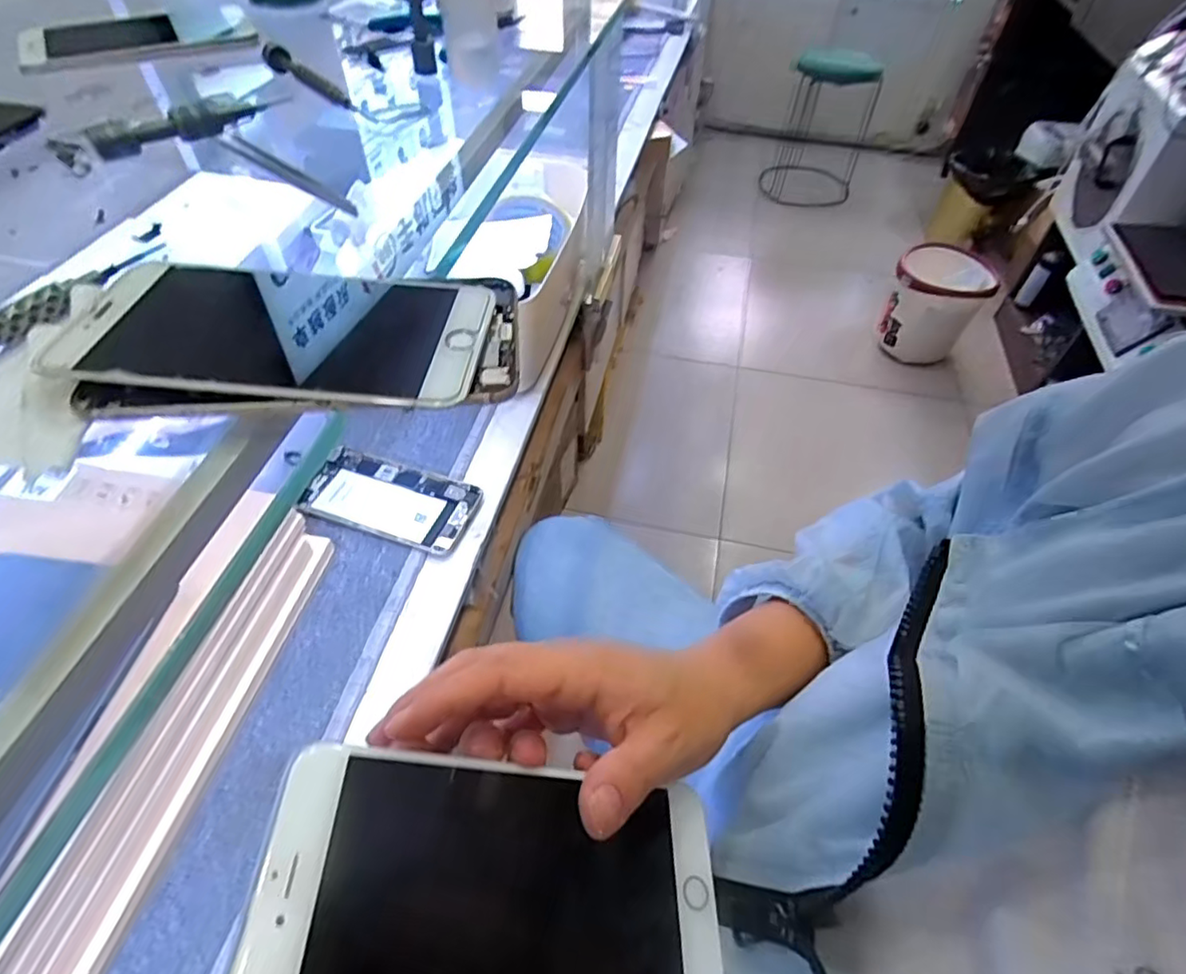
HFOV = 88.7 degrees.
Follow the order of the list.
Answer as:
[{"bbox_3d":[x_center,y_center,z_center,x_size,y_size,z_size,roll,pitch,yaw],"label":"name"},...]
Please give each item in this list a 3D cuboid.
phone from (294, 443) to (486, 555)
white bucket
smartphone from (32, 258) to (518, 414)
[{"bbox_3d":[-0.181,0.010,0.542,0.151,0.004,0.077,16,53,10],"label":"phone"},{"bbox_3d":[0.915,-0.490,1.645,0.211,0.242,0.225,1,51,-1],"label":"white bucket"},{"bbox_3d":[-0.113,-0.059,0.237,0.163,0.013,0.080,1,51,-1],"label":"smartphone"}]

